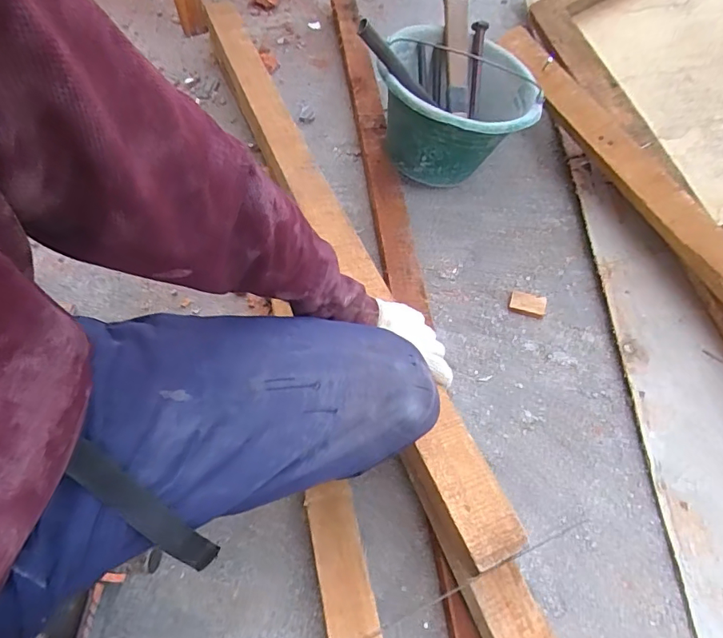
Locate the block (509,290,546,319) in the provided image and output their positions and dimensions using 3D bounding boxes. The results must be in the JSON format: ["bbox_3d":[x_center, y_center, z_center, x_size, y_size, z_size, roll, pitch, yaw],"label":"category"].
[{"bbox_3d":[0.255,-0.023,0.727,0.052,0.016,0.035,18,62,14],"label":"block"}]

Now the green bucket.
[{"bbox_3d":[0.163,-0.351,0.799,0.244,0.176,0.240,6,60,7],"label":"green bucket"}]

